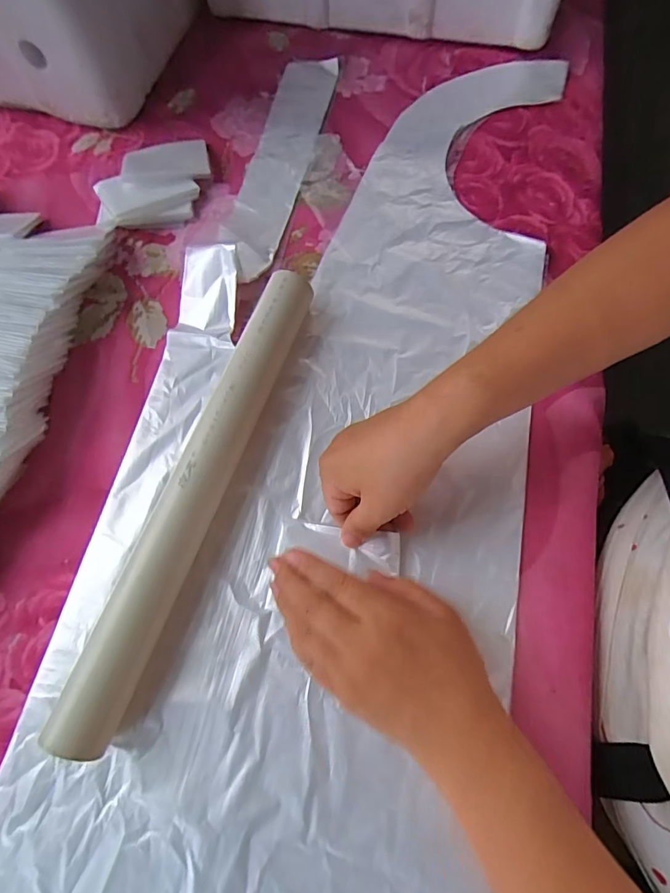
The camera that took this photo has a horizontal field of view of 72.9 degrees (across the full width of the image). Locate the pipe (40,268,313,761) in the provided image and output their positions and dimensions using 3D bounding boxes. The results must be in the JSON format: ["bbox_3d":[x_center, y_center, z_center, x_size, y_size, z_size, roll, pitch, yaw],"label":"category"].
[{"bbox_3d":[-0.094,0.023,0.327,0.042,0.039,0.354,18,72,9],"label":"pipe"}]

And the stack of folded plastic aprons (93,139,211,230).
[{"bbox_3d":[-0.179,-0.261,0.447,0.109,0.022,0.095,-12,70,-2],"label":"stack of folded plastic aprons"}]

